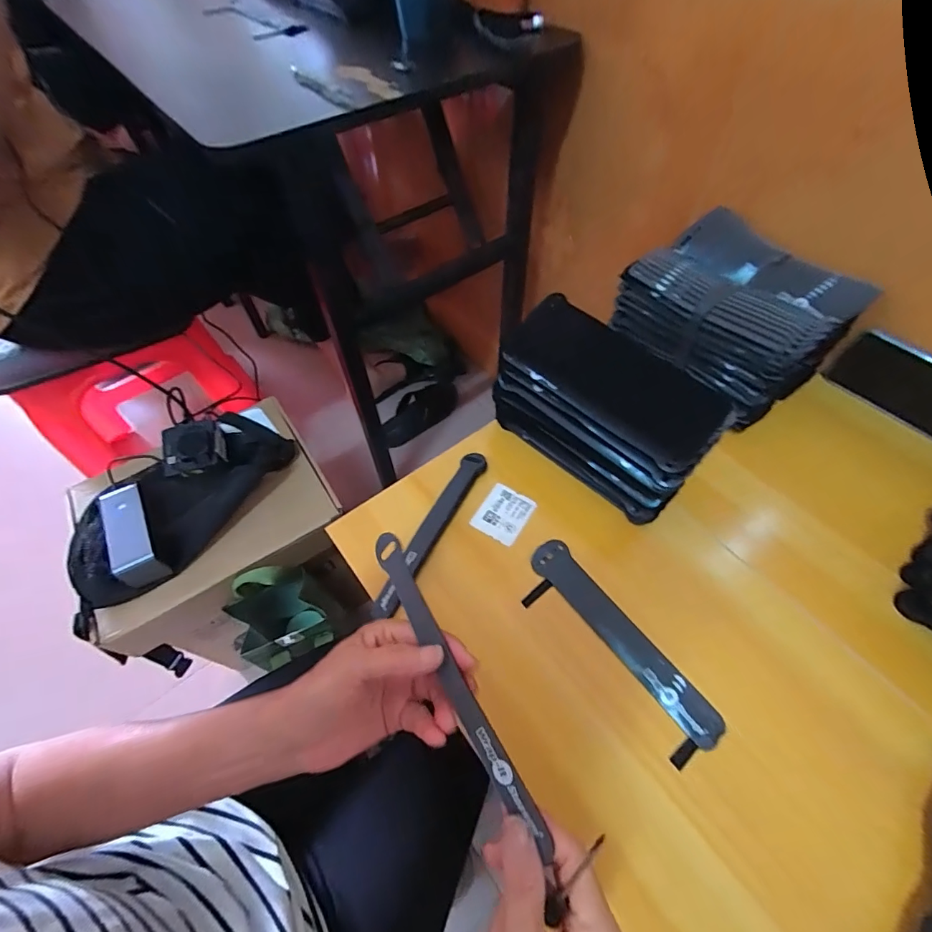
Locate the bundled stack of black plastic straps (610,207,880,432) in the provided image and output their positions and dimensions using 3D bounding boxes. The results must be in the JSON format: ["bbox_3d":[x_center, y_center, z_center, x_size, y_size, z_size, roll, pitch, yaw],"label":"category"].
[{"bbox_3d":[0.301,-0.170,0.514,0.155,0.129,0.205,-32,62,-17],"label":"bundled stack of black plastic straps"}]

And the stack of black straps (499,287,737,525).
[{"bbox_3d":[0.129,-0.054,0.436,0.084,0.138,0.206,-40,65,-21],"label":"stack of black straps"}]

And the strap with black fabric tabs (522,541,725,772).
[{"bbox_3d":[0.124,0.153,0.381,0.060,0.004,0.197,-31,62,-17],"label":"strap with black fabric tabs"}]

